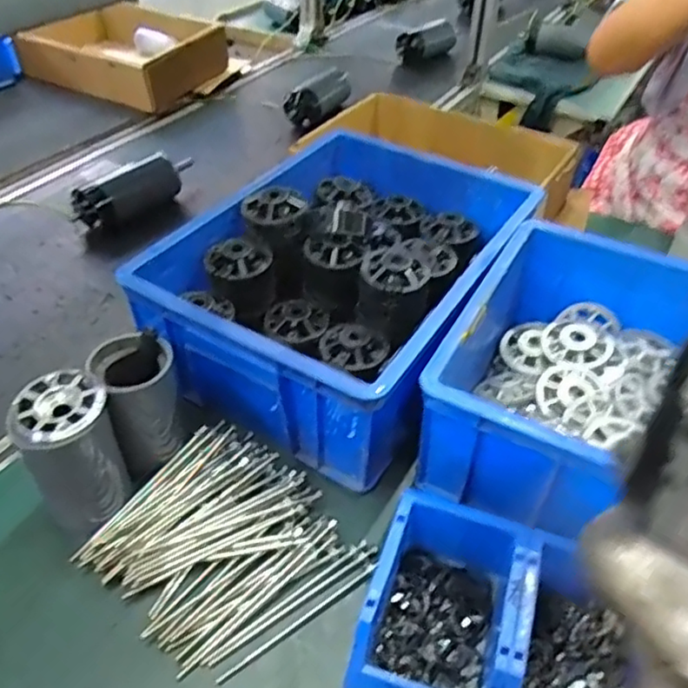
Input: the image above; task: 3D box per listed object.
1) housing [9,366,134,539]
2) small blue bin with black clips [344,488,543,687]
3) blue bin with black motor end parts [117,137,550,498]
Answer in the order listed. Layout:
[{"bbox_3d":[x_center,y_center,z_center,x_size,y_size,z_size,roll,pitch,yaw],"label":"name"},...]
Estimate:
[{"bbox_3d":[-0.237,0.096,0.562,0.080,0.131,0.075,-32,52,-29],"label":"housing"},{"bbox_3d":[0.079,0.204,0.487,0.113,0.060,0.156,15,45,14],"label":"small blue bin with black clips"},{"bbox_3d":[0.006,-0.077,0.734,0.317,0.140,0.425,22,48,21],"label":"blue bin with black motor end parts"}]

